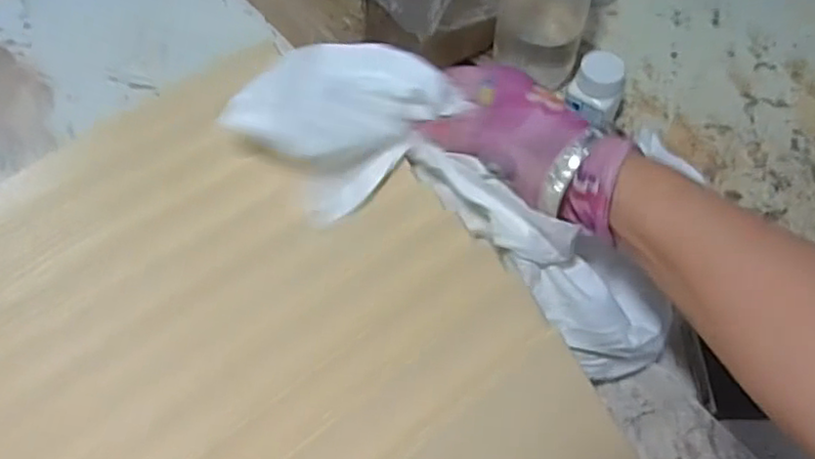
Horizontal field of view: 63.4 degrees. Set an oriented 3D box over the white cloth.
[{"bbox_3d":[0.045,-0.019,0.388,0.289,0.065,0.096,32,60,-11],"label":"white cloth"}]

